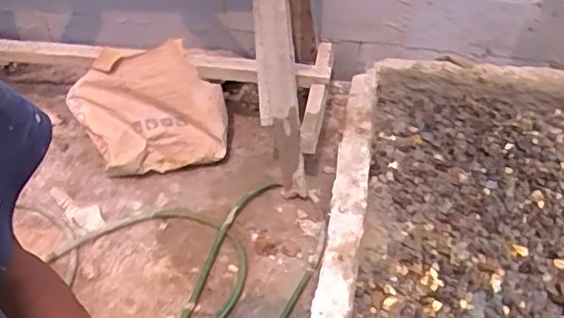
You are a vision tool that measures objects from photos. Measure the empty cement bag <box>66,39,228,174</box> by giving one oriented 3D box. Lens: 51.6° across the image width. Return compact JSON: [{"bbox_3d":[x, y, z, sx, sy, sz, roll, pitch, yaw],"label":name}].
[{"bbox_3d":[-0.417,-0.149,1.770,0.452,0.378,0.111,-6,9,8],"label":"empty cement bag"}]

